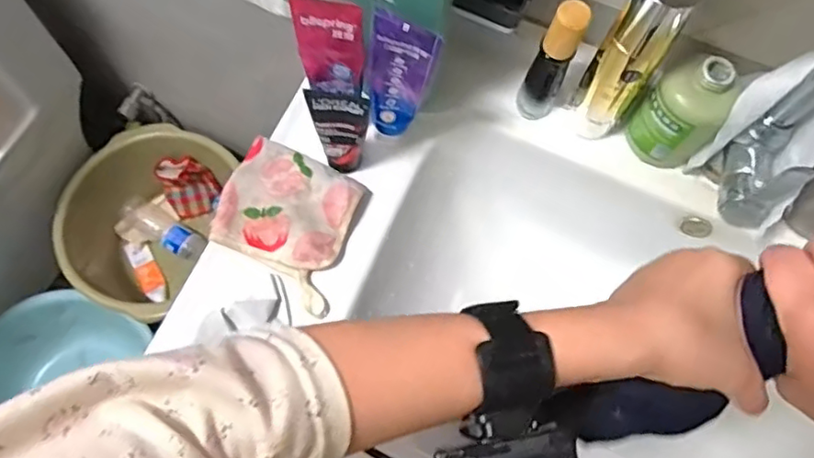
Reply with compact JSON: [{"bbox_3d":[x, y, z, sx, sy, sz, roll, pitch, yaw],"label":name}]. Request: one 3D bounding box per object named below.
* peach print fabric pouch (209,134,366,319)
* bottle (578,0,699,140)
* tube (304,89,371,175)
[{"bbox_3d":[-0.105,-0.010,0.543,0.117,0.026,0.113,25,71,7],"label":"peach print fabric pouch"},{"bbox_3d":[0.180,-0.134,0.505,0.044,0.183,0.029,33,72,10],"label":"bottle"},{"bbox_3d":[-0.056,-0.079,0.526,0.046,0.102,0.025,-1,70,-2],"label":"tube"}]

